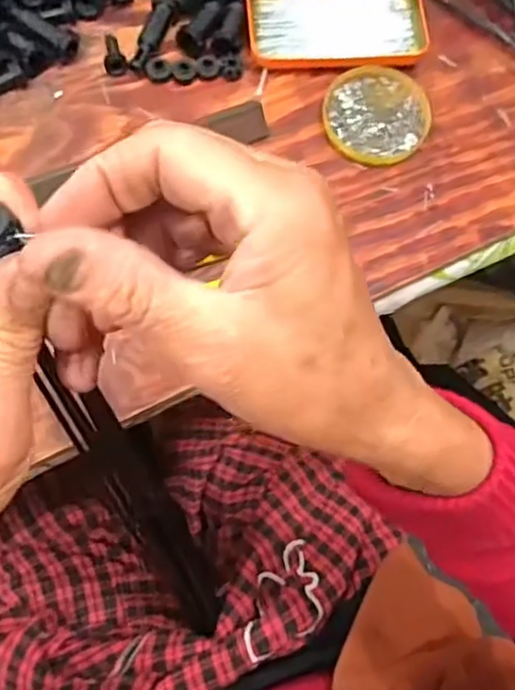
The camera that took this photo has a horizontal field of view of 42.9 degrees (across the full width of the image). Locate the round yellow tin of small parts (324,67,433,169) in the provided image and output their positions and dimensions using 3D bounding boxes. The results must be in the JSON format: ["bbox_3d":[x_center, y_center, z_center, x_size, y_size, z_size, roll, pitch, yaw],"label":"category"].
[{"bbox_3d":[0.096,-0.183,0.517,0.081,0.015,0.086,1,71,-2],"label":"round yellow tin of small parts"}]

